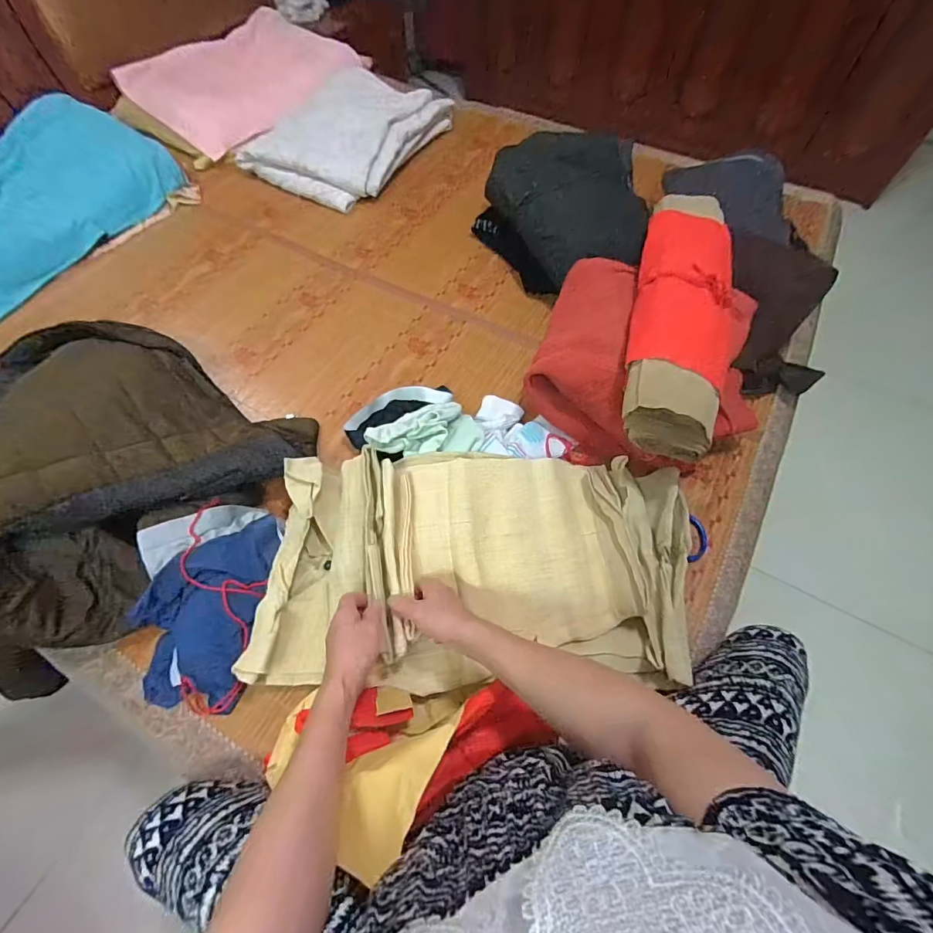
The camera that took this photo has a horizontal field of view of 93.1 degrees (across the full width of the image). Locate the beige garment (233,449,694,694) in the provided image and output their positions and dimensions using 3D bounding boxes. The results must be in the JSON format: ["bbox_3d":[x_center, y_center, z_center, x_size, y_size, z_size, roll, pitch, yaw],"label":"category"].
[{"bbox_3d":[0.025,0.133,0.636,0.597,0.085,0.317,-2,62,0],"label":"beige garment"}]

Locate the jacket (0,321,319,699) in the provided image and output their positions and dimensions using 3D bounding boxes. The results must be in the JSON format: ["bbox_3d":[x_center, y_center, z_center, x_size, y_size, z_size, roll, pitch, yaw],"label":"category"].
[{"bbox_3d":[-0.580,-0.015,0.671,0.454,0.191,0.497,33,67,17],"label":"jacket"}]

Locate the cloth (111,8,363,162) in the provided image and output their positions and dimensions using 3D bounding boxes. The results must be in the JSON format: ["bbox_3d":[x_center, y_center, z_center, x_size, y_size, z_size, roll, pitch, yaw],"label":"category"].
[{"bbox_3d":[-0.638,-1.136,1.296,0.473,0.093,0.556,29,66,16],"label":"cloth"}]

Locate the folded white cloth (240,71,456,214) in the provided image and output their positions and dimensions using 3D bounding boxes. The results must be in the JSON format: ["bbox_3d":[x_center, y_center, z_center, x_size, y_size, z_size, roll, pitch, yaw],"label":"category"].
[{"bbox_3d":[-0.311,-0.921,1.207,0.358,0.114,0.502,27,65,15],"label":"folded white cloth"}]

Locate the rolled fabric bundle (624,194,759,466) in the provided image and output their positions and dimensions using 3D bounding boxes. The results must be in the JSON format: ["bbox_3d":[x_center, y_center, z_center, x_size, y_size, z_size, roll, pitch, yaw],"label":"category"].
[{"bbox_3d":[0.369,-0.249,0.721,0.184,0.105,0.477,14,63,8],"label":"rolled fabric bundle"}]

